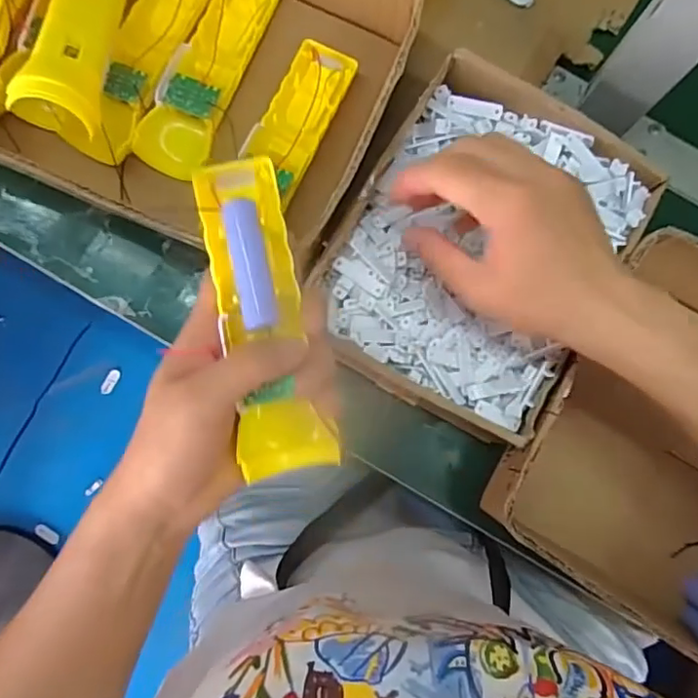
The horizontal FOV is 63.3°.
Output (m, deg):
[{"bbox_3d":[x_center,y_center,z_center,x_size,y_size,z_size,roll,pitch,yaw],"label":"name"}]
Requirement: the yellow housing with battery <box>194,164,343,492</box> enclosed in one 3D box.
[{"bbox_3d":[-0.043,-0.017,0.291,0.045,0.023,0.162,-11,91,-3],"label":"yellow housing with battery"}]

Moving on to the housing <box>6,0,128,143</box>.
[{"bbox_3d":[-0.178,-0.232,0.386,0.047,0.034,0.196,3,68,-1],"label":"housing"}]

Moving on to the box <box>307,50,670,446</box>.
[{"bbox_3d":[0.084,-0.063,0.383,0.169,0.053,0.214,30,83,3],"label":"box"}]

